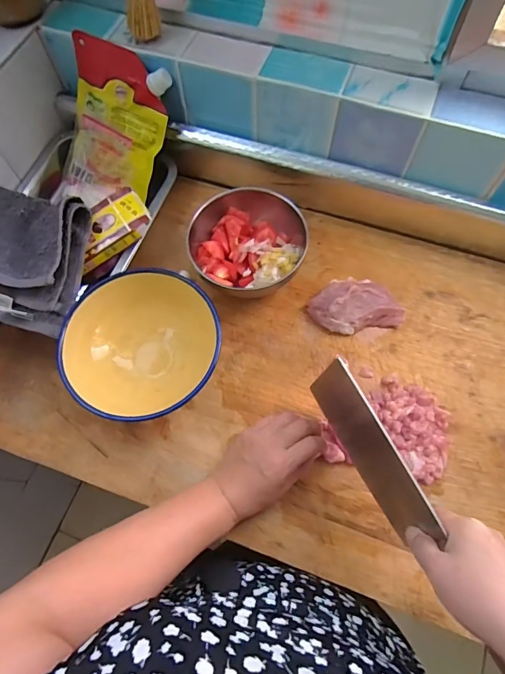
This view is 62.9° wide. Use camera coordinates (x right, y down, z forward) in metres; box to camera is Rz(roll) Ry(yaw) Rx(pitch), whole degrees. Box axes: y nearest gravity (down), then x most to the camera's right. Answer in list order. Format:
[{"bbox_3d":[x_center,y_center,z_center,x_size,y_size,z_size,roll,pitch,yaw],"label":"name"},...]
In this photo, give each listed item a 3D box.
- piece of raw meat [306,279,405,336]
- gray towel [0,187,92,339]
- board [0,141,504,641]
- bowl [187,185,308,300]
[{"bbox_3d":[0.131,-0.041,0.527,0.113,0.037,0.065,-10,68,-3],"label":"piece of raw meat"},{"bbox_3d":[-0.281,-0.101,0.495,0.171,0.052,0.161,18,70,8],"label":"gray towel"},{"bbox_3d":[0.050,-0.002,0.515,0.736,0.065,0.501,20,70,9],"label":"board"},{"bbox_3d":[-0.004,-0.129,0.547,0.146,0.062,0.163,6,68,4],"label":"bowl"}]

